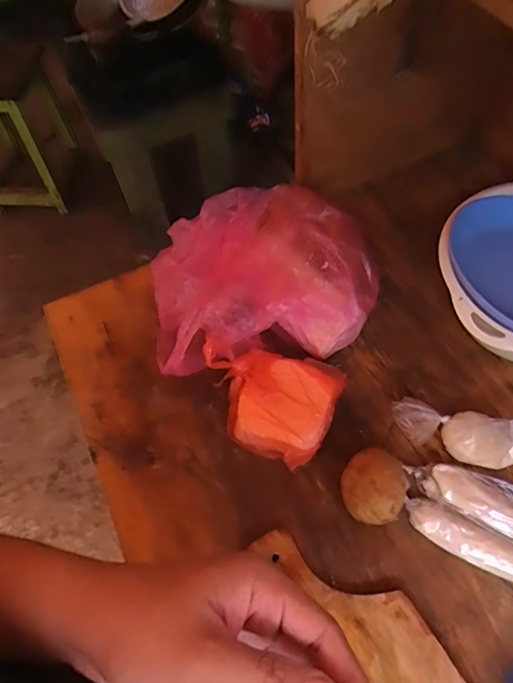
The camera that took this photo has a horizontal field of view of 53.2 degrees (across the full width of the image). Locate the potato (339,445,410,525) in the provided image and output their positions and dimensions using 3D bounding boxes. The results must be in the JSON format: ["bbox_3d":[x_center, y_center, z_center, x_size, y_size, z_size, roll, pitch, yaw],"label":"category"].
[{"bbox_3d":[0.123,0.149,0.530,0.063,0.054,0.077,29,65,20],"label":"potato"}]

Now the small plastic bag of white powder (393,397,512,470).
[{"bbox_3d":[0.226,0.096,0.548,0.152,0.071,0.051,18,61,15],"label":"small plastic bag of white powder"}]

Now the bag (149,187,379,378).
[{"bbox_3d":[0.004,-0.090,0.653,0.277,0.115,0.246,-12,58,-3],"label":"bag"}]

